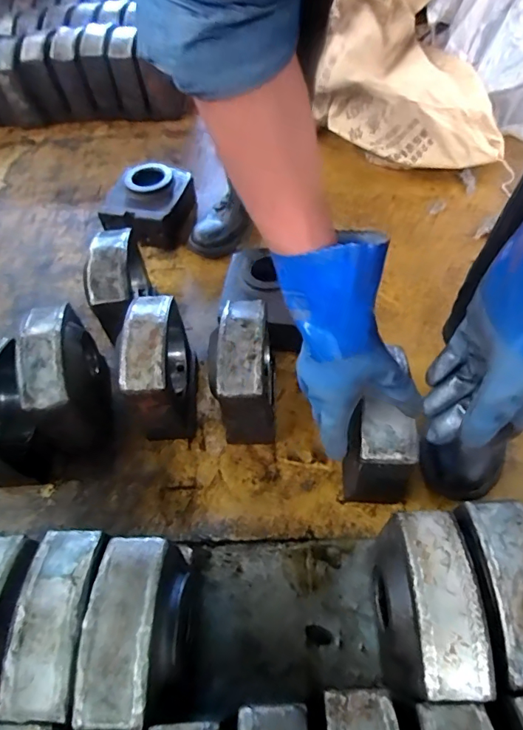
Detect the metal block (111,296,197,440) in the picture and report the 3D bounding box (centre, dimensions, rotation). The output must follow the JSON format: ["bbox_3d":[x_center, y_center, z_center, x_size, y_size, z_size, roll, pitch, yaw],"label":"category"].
[{"bbox_3d":[-0.148,0.014,0.665,0.082,0.185,0.182,-2,56,2],"label":"metal block"}]

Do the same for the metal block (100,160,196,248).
[{"bbox_3d":[-0.237,-0.337,0.964,0.158,0.090,0.189,11,58,10],"label":"metal block"}]

